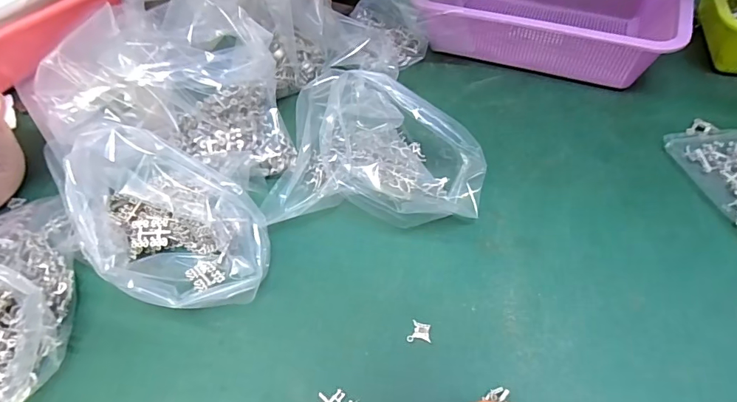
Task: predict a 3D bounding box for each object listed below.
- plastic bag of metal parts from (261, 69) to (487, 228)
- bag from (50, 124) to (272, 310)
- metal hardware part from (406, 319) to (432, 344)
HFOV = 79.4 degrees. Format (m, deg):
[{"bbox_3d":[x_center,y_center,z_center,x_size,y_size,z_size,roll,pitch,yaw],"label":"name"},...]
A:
[{"bbox_3d":[0.009,-0.051,0.413,0.198,0.105,0.139,9,52,10],"label":"plastic bag of metal parts"},{"bbox_3d":[-0.158,0.015,0.363,0.119,0.122,0.149,-29,55,-20],"label":"bag"},{"bbox_3d":[0.041,0.104,0.351,0.019,0.004,0.018,11,55,11],"label":"metal hardware part"}]

